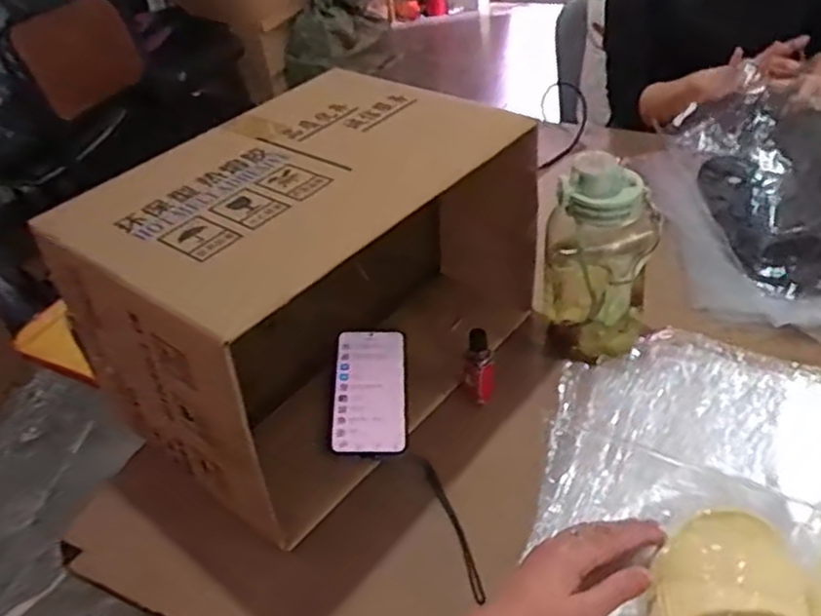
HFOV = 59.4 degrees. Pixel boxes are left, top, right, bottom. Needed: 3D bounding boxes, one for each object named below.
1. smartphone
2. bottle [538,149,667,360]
[{"bbox_3d":[-0.041,0.082,0.746,0.075,0.015,0.158,-2,43,0],"label":"smartphone"},{"bbox_3d":[0.191,-0.051,0.739,0.108,0.216,0.087,2,40,14],"label":"bottle"}]

